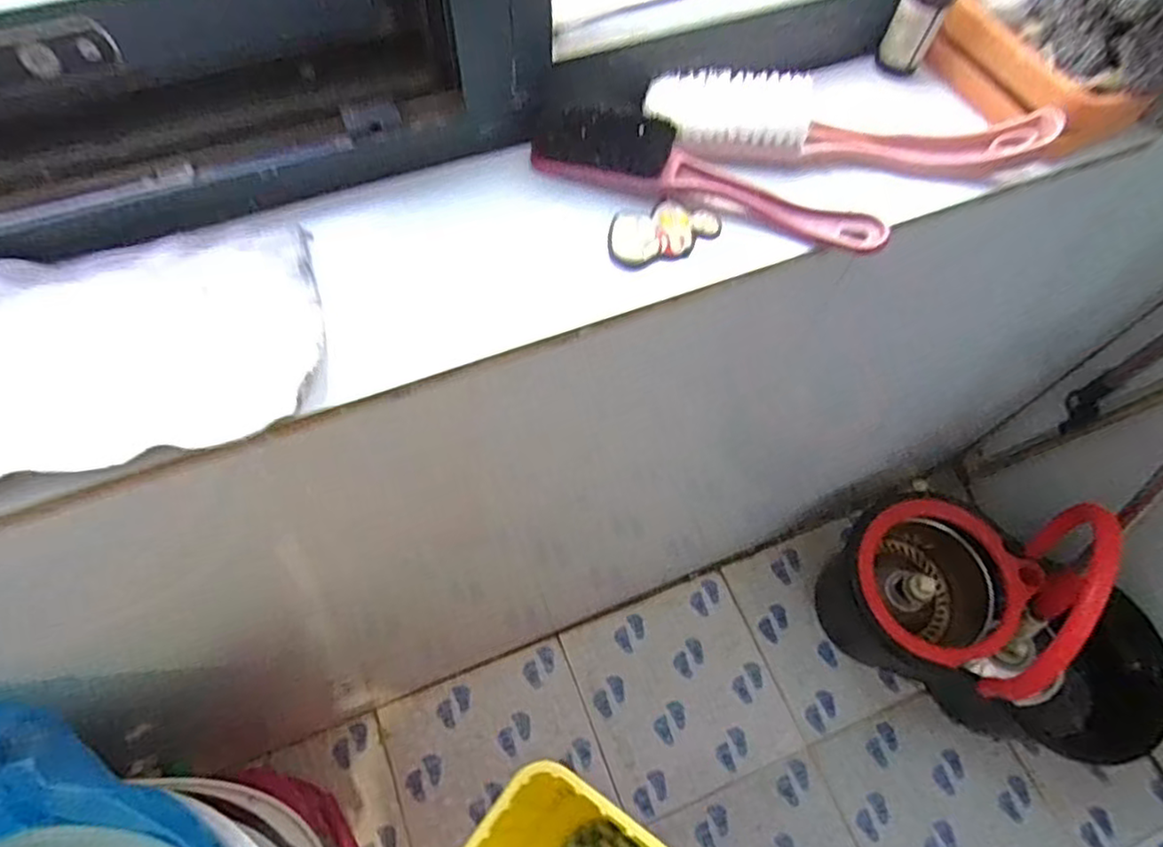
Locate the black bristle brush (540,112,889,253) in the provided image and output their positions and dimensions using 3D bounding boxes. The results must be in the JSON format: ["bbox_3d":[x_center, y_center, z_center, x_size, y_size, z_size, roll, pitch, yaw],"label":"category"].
[{"bbox_3d":[0.067,-0.137,0.358,0.198,0.035,0.032,16,64,5],"label":"black bristle brush"}]

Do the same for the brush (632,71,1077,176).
[{"bbox_3d":[0.148,-0.172,0.380,0.220,0.031,0.035,5,63,0],"label":"brush"}]

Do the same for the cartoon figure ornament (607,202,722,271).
[{"bbox_3d":[0.044,-0.104,0.360,0.062,0.007,0.034,-16,65,-11],"label":"cartoon figure ornament"}]

